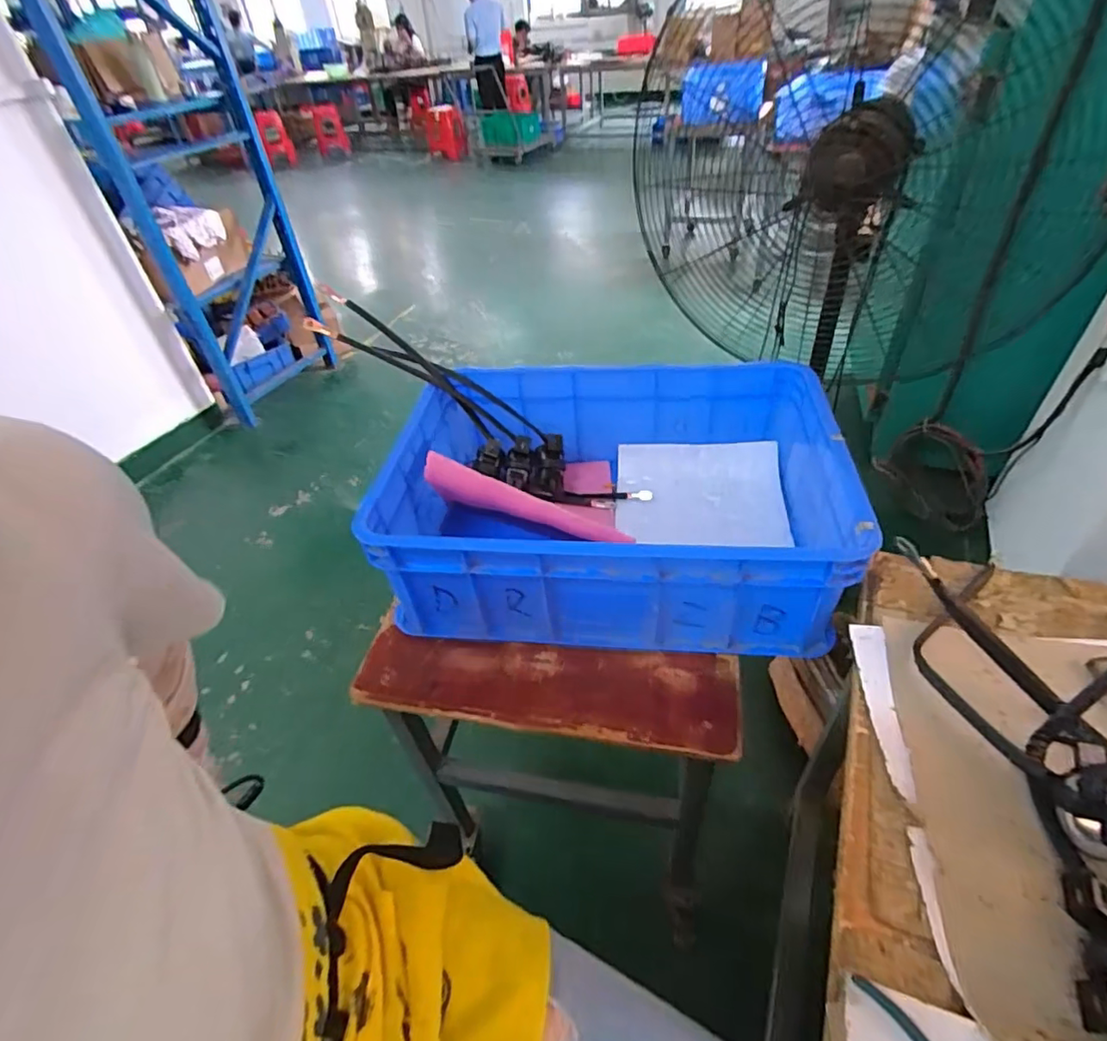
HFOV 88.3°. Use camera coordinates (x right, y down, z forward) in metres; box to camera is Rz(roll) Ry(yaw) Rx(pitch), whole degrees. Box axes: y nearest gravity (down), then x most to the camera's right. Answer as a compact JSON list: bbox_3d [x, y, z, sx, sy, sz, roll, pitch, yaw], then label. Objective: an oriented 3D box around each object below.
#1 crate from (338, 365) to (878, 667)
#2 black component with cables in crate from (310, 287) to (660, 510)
[{"bbox_3d":[0.086,-0.037,0.849,0.618,0.199,0.417,1,43,8],"label":"crate"},{"bbox_3d":[-0.118,-0.182,0.965,0.608,0.118,0.098,38,49,-3],"label":"black component with cables in crate"}]

